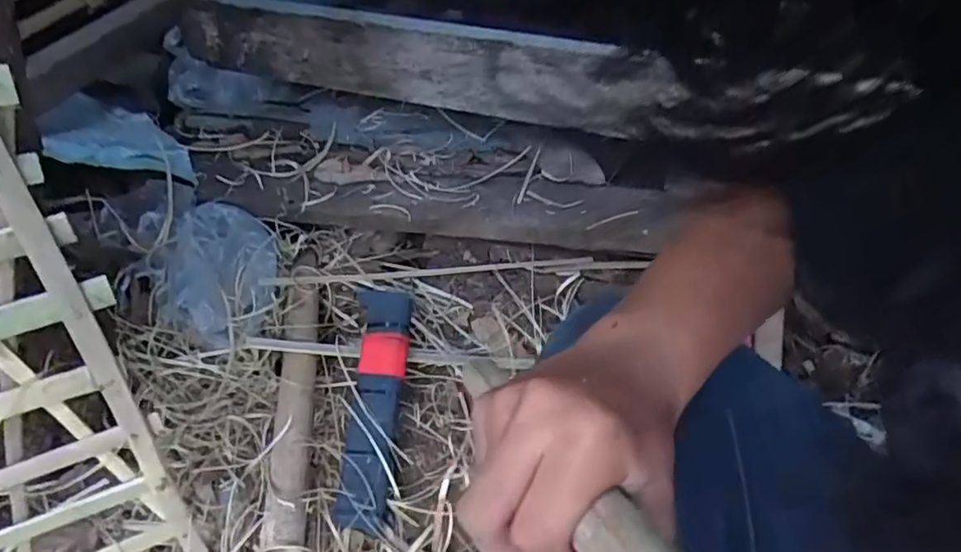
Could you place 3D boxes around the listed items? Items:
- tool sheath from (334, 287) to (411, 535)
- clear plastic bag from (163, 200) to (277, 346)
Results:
[{"bbox_3d":[-0.132,0.154,0.764,0.070,0.044,0.310,3,56,-3],"label":"tool sheath"},{"bbox_3d":[-0.367,-0.003,0.868,0.146,0.067,0.225,-10,44,-15],"label":"clear plastic bag"}]

